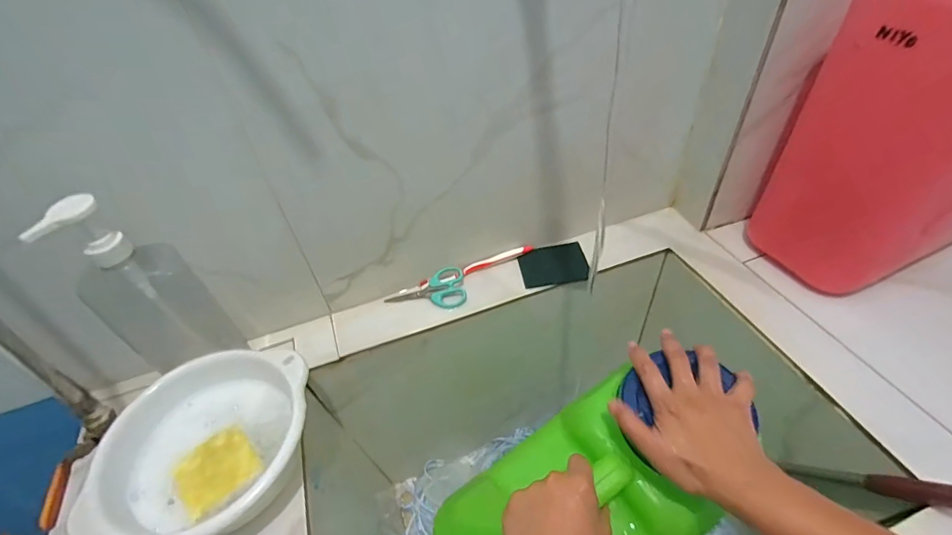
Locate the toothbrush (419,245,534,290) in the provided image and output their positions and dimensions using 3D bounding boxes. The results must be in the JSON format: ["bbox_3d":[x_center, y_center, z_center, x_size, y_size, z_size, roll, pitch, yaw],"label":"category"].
[{"bbox_3d":[0.002,0.000,0.686,0.185,0.017,0.022,-17,46,-10],"label":"toothbrush"}]

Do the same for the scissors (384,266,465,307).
[{"bbox_3d":[-0.074,0.040,0.654,0.118,0.016,0.059,-17,64,2],"label":"scissors"}]

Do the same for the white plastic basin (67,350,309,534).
[{"bbox_3d":[-0.279,0.198,0.473,0.197,0.085,0.192,-3,45,3],"label":"white plastic basin"}]

